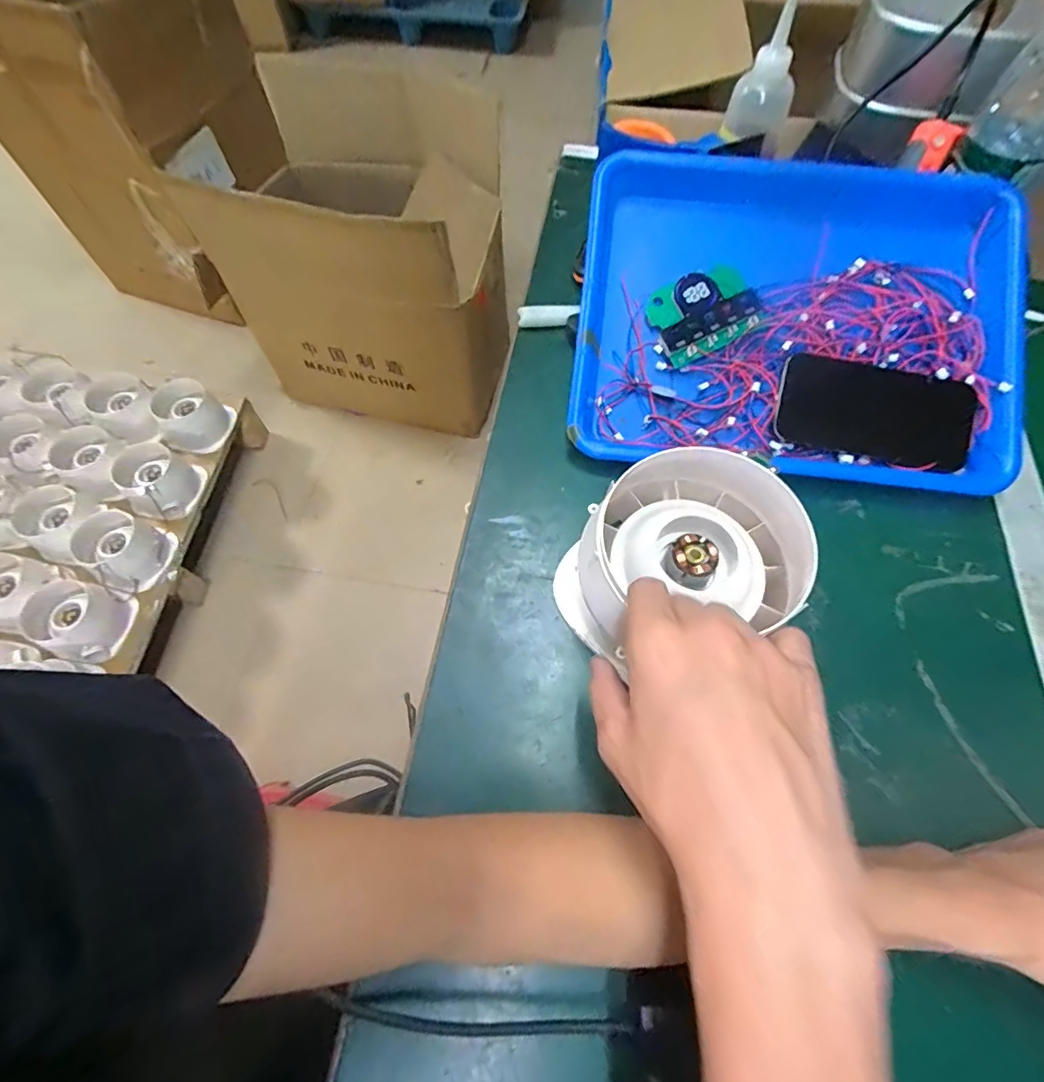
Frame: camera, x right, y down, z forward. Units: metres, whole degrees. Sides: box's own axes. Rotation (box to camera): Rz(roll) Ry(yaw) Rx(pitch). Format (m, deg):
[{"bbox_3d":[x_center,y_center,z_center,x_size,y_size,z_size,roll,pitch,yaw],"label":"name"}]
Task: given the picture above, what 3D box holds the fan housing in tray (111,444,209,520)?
[{"bbox_3d":[-0.753,-0.128,1.048,0.130,0.116,0.134,0,64,0],"label":"fan housing in tray"}]

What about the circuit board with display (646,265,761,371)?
[{"bbox_3d":[0.147,-0.184,0.407,0.080,0.008,0.064,-27,86,2],"label":"circuit board with display"}]

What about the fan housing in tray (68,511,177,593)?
[{"bbox_3d":[-0.771,0.018,0.978,0.138,0.098,0.130,0,64,0],"label":"fan housing in tray"}]

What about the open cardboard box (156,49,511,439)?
[{"bbox_3d":[-0.325,-0.635,1.174,0.609,0.540,0.495,11,65,5],"label":"open cardboard box"}]

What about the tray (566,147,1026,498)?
[{"bbox_3d":[0.216,-0.178,0.407,0.342,0.062,0.259,6,83,3],"label":"tray"}]

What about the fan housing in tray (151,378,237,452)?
[{"bbox_3d":[-0.737,-0.278,1.122,0.137,0.099,0.142,0,64,0],"label":"fan housing in tray"}]

